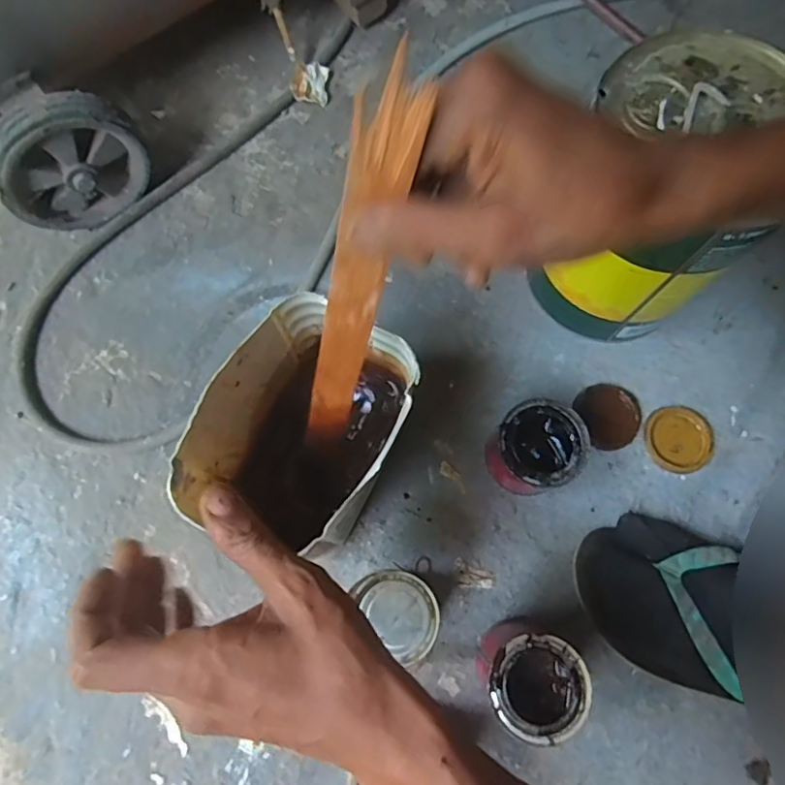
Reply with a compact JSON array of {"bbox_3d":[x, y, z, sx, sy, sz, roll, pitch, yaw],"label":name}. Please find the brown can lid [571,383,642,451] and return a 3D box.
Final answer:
[{"bbox_3d":[0.209,0.021,0.520,0.056,0.009,0.063,-22,76,-5],"label":"brown can lid"}]

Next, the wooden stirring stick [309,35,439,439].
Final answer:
[{"bbox_3d":[-0.021,-0.043,0.282,0.026,0.247,0.009,5,56,-11],"label":"wooden stirring stick"}]

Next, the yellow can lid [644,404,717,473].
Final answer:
[{"bbox_3d":[0.272,0.044,0.516,0.064,0.007,0.065,0,75,1],"label":"yellow can lid"}]

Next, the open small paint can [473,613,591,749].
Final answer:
[{"bbox_3d":[0.107,0.224,0.427,0.069,0.077,0.073,0,75,1],"label":"open small paint can"}]

